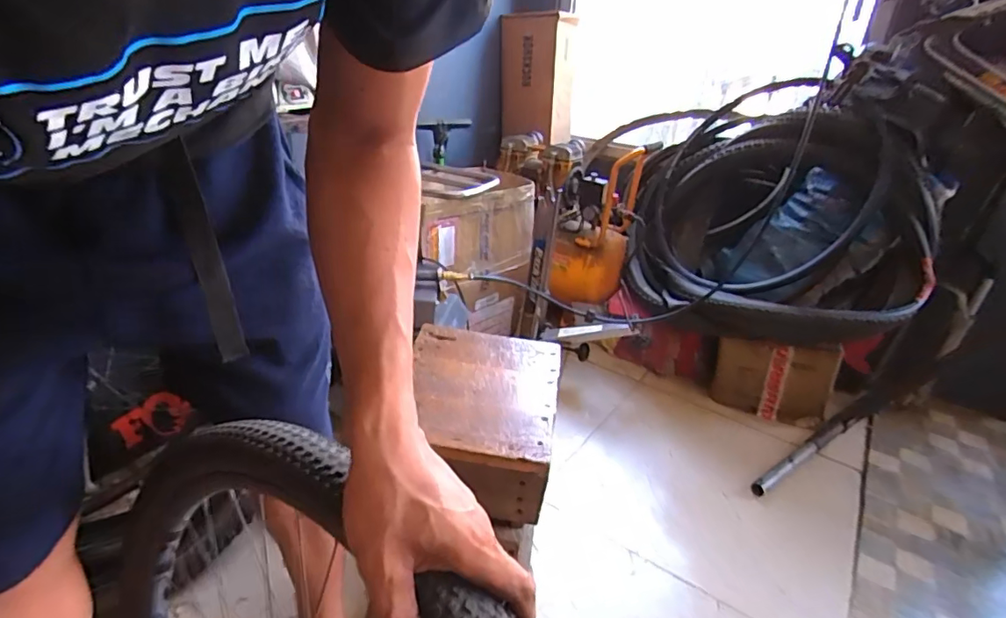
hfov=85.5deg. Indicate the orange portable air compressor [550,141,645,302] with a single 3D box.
[{"bbox_3d":[0.293,-0.266,1.749,0.250,0.420,0.269,8,26,8],"label":"orange portable air compressor"}]

